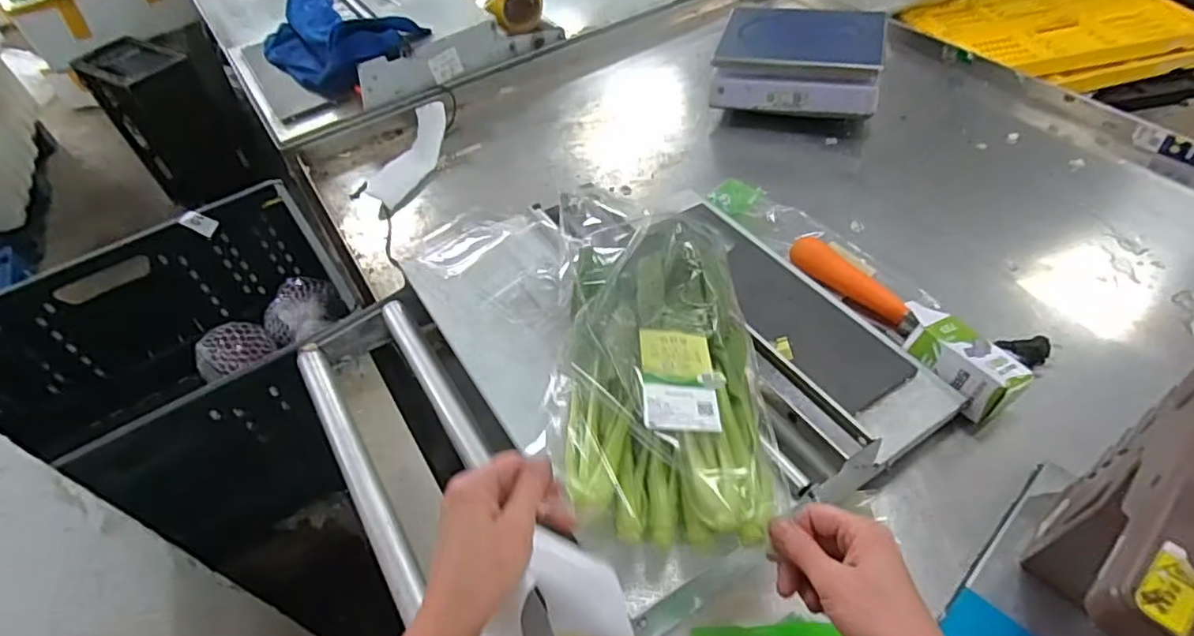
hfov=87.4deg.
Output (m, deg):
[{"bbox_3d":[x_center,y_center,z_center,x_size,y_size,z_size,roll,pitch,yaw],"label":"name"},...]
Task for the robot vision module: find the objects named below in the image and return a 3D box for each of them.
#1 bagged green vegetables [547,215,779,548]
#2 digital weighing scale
[{"bbox_3d":[0.058,0.014,0.564,0.169,0.077,0.368,3,42,4],"label":"bagged green vegetables"},{"bbox_3d":[0.344,-0.454,1.071,0.265,0.094,0.229,10,51,15],"label":"digital weighing scale"}]

